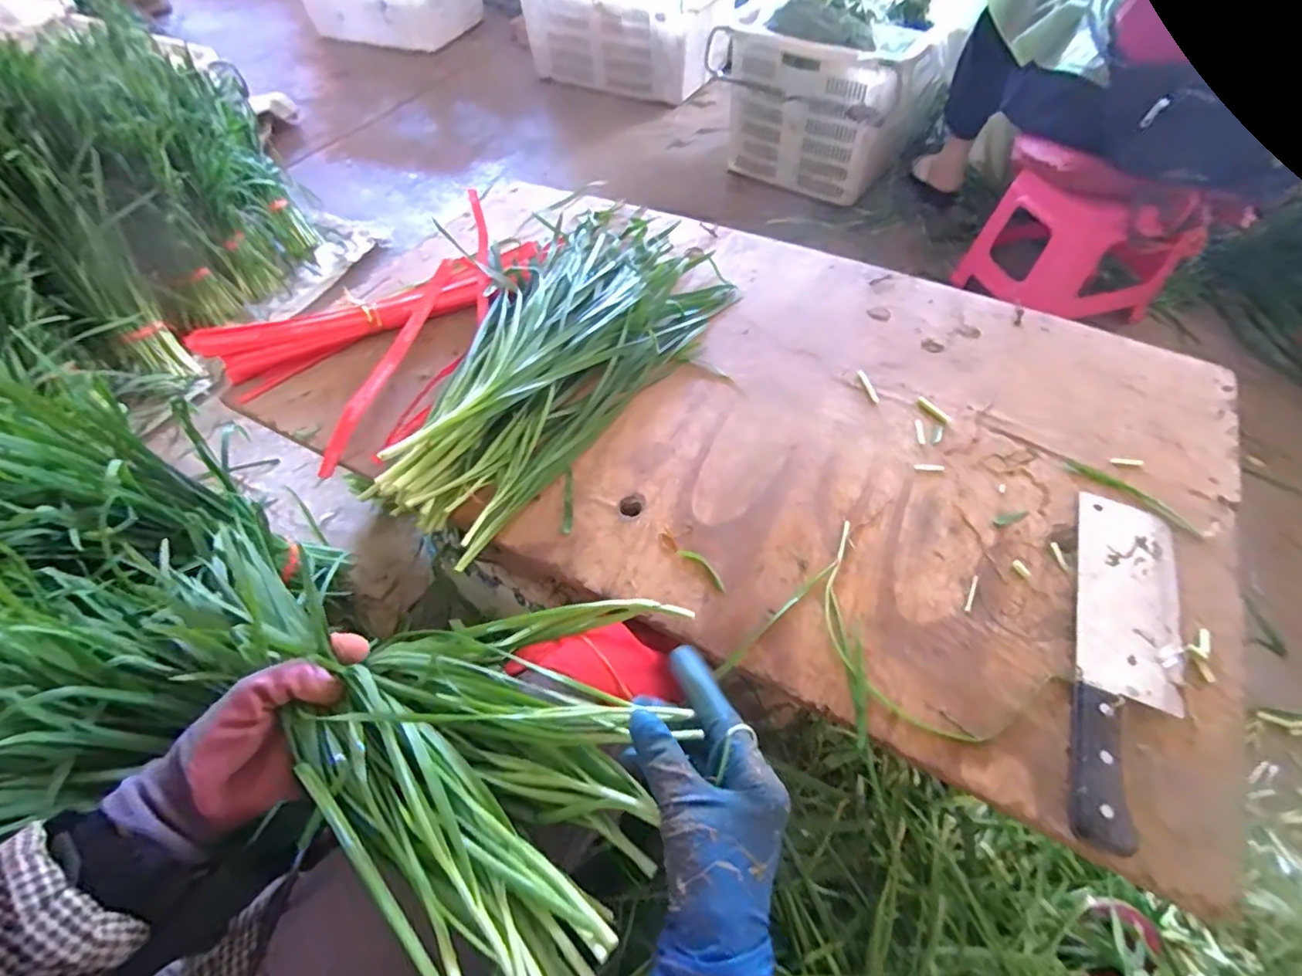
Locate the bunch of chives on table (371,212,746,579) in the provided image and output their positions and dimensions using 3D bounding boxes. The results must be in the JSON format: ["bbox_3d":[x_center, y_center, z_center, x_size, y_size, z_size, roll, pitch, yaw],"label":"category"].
[{"bbox_3d":[-0.090,-0.161,0.571,0.227,0.056,0.490,25,59,18],"label":"bunch of chives on table"}]

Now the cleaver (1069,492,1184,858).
[{"bbox_3d":[0.337,0.113,0.393,0.067,0.018,0.270,21,58,15],"label":"cleaver"}]

